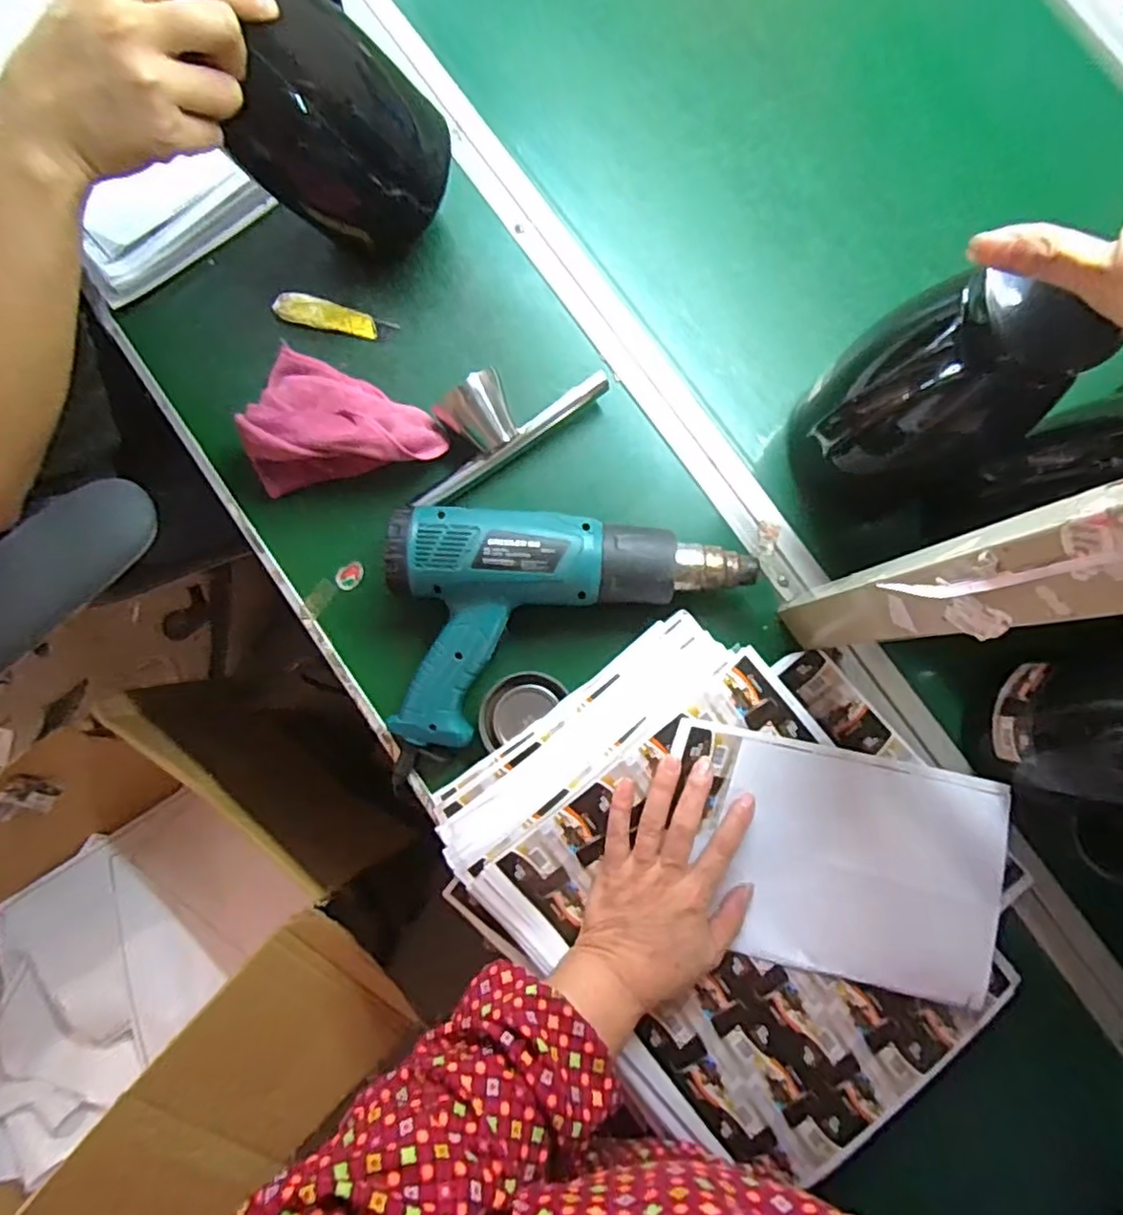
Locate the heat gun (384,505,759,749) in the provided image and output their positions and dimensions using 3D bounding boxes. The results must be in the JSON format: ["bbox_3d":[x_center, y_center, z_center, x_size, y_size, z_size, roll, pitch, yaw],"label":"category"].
[{"bbox_3d":[0.006,0.023,0.489,0.273,0.070,0.178,4,83,1],"label":"heat gun"}]

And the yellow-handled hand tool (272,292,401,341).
[{"bbox_3d":[-0.197,-0.249,0.555,0.105,0.010,0.028,16,83,3],"label":"yellow-handled hand tool"}]

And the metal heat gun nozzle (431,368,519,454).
[{"bbox_3d":[-0.068,-0.152,0.522,0.058,0.050,0.056,-26,84,-3],"label":"metal heat gun nozzle"}]

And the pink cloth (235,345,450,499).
[{"bbox_3d":[-0.178,-0.164,0.520,0.150,0.061,0.120,-11,83,-1],"label":"pink cloth"}]

